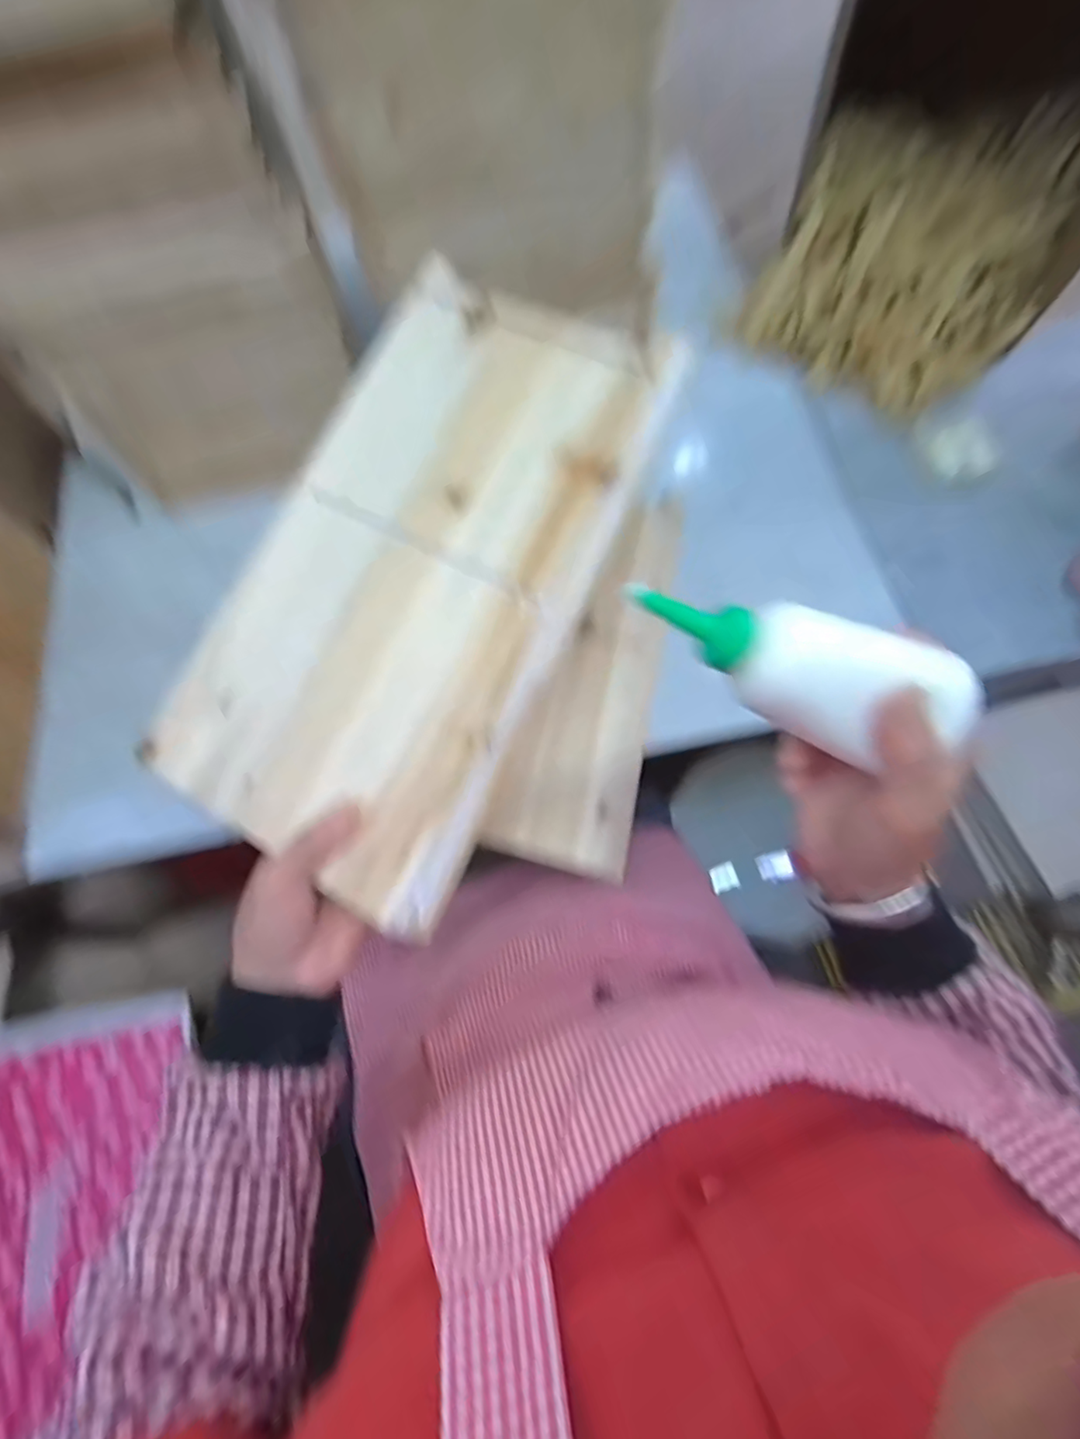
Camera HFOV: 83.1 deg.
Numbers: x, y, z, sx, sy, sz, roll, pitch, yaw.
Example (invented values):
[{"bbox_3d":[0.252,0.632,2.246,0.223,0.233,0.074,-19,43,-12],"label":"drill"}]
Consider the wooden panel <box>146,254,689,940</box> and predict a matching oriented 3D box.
[{"bbox_3d":[-0.073,-0.085,0.362,0.204,0.014,0.360,27,88,12],"label":"wooden panel"}]

